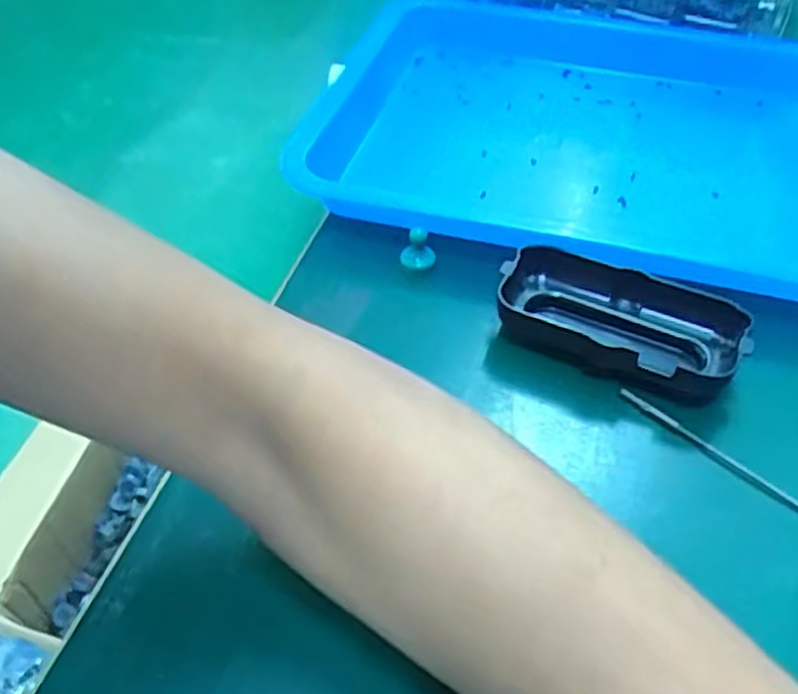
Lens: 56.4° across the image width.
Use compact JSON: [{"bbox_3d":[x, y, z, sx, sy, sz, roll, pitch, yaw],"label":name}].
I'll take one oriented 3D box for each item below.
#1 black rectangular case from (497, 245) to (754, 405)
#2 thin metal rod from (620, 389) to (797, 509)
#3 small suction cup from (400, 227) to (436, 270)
[{"bbox_3d":[0.102,-0.011,0.350,0.108,0.028,0.054,23,51,20],"label":"black rectangular case"},{"bbox_3d":[0.135,0.044,0.309,0.006,0.004,0.097,-35,56,-28],"label":"thin metal rod"},{"bbox_3d":[0.010,-0.050,0.389,0.013,0.023,0.013,28,52,24],"label":"small suction cup"}]

